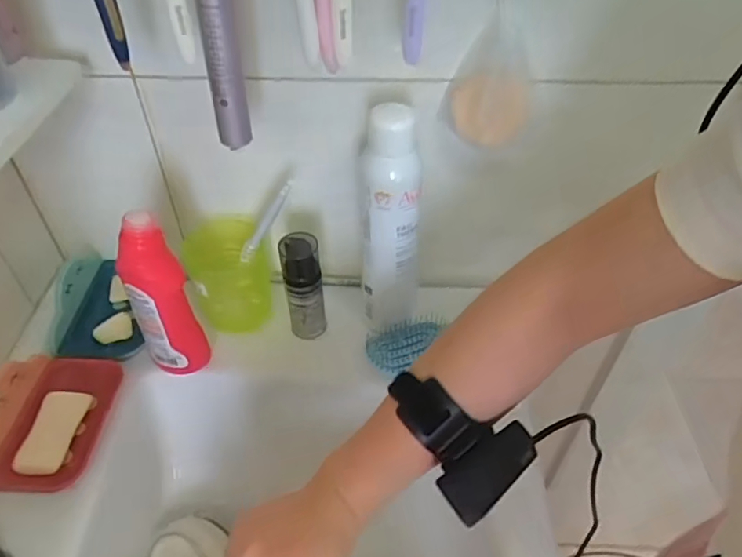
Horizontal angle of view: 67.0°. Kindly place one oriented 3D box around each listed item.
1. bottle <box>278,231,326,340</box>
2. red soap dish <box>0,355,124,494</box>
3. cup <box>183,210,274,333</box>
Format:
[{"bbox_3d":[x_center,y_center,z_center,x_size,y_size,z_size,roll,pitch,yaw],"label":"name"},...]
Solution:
[{"bbox_3d":[-0.069,0.010,0.569,0.036,0.113,0.039,-11,46,-11],"label":"bottle"},{"bbox_3d":[-0.285,0.118,0.496,0.080,0.056,0.129,1,45,1],"label":"red soap dish"},{"bbox_3d":[-0.146,0.000,0.587,0.074,0.096,0.096,-14,46,-14],"label":"cup"}]

